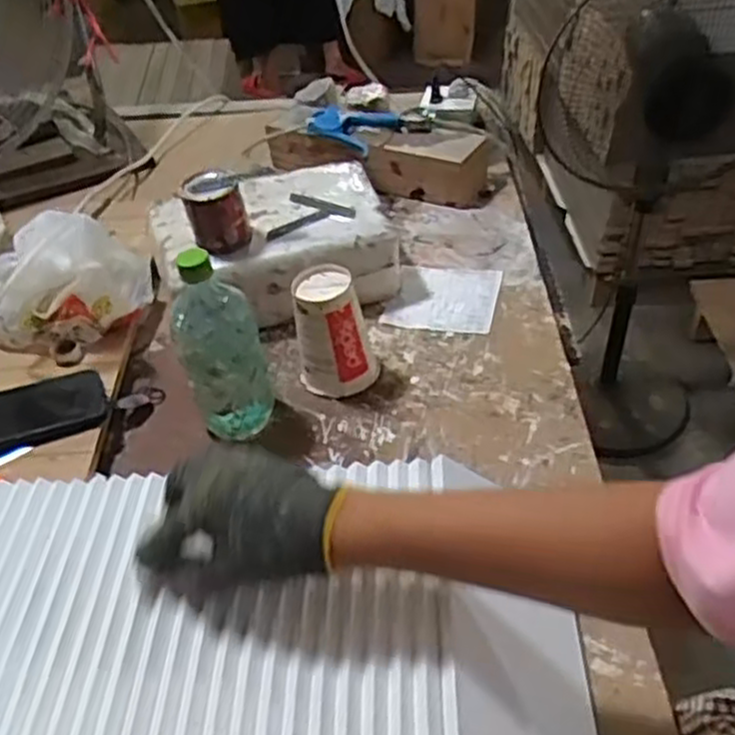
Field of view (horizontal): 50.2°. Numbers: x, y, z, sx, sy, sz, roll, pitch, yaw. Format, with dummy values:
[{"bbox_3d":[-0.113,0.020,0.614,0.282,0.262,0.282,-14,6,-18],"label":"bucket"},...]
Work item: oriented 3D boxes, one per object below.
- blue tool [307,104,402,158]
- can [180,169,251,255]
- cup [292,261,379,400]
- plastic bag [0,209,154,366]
[{"bbox_3d":[-0.025,-0.348,1.127,0.129,0.032,0.078,29,51,30],"label":"blue tool"},{"bbox_3d":[-0.172,-0.178,0.883,0.062,0.075,0.062,-1,43,1],"label":"can"},{"bbox_3d":[-0.034,-0.045,0.836,0.081,0.118,0.094,-4,43,-2],"label":"cup"},{"bbox_3d":[-0.355,-0.114,0.913,0.167,0.117,0.189,14,45,17],"label":"plastic bag"}]

